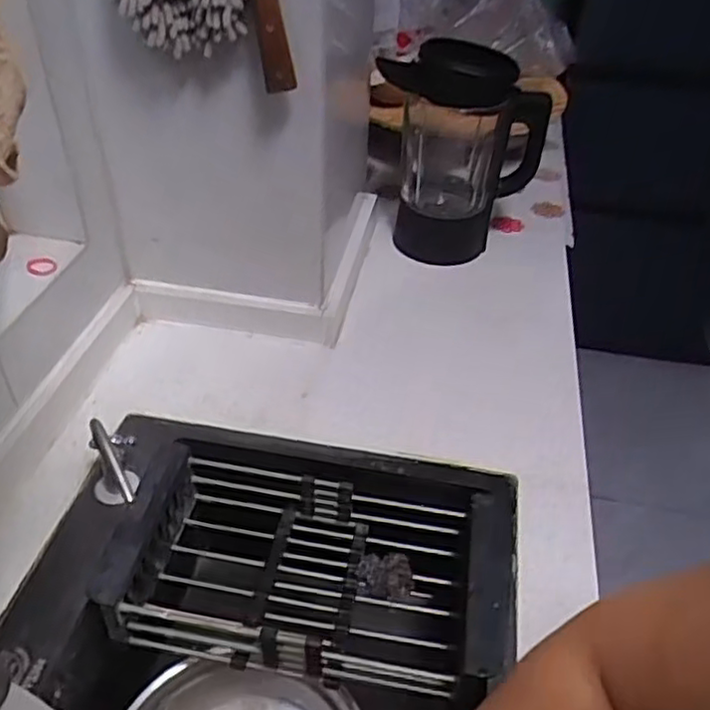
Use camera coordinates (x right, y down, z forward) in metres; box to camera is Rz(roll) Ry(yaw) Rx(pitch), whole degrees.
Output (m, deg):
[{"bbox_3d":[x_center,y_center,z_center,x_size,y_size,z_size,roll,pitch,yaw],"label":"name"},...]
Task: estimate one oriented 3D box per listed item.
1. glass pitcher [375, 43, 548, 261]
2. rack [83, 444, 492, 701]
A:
[{"bbox_3d":[0.138,-0.253,0.910,0.186,0.303,0.136,20,44,19],"label":"glass pitcher"},{"bbox_3d":[-0.045,0.218,0.687,0.364,0.089,0.196,9,42,7],"label":"rack"}]

